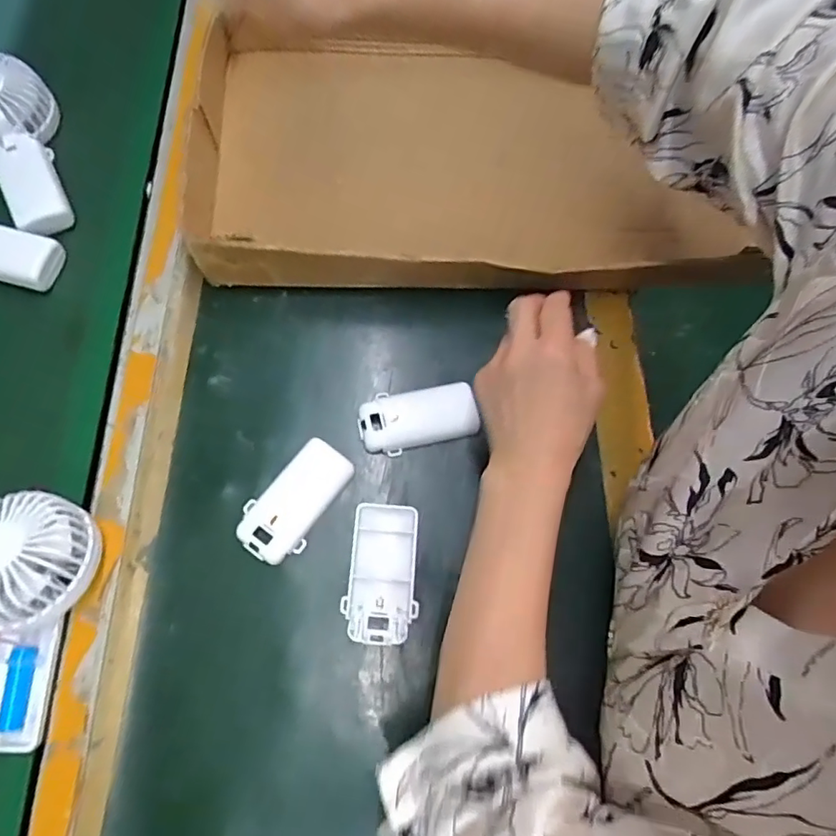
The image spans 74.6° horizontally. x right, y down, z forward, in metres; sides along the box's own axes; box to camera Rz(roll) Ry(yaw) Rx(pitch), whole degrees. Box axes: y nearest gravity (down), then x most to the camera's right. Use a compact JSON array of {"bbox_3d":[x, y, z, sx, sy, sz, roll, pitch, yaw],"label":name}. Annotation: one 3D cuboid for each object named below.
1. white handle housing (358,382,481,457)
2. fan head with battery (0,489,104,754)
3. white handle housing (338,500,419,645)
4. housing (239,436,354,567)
[{"bbox_3d":[0.000,-0.001,0.435,0.091,0.011,0.047,-9,71,-4],"label":"white handle housing"},{"bbox_3d":[-0.265,0.125,0.348,0.083,0.050,0.152,12,70,3],"label":"fan head with battery"},{"bbox_3d":[-0.024,0.109,0.390,0.047,0.015,0.093,5,70,1],"label":"white handle housing"},{"bbox_3d":[-0.090,0.059,0.403,0.048,0.014,0.093,30,72,9],"label":"housing"}]

